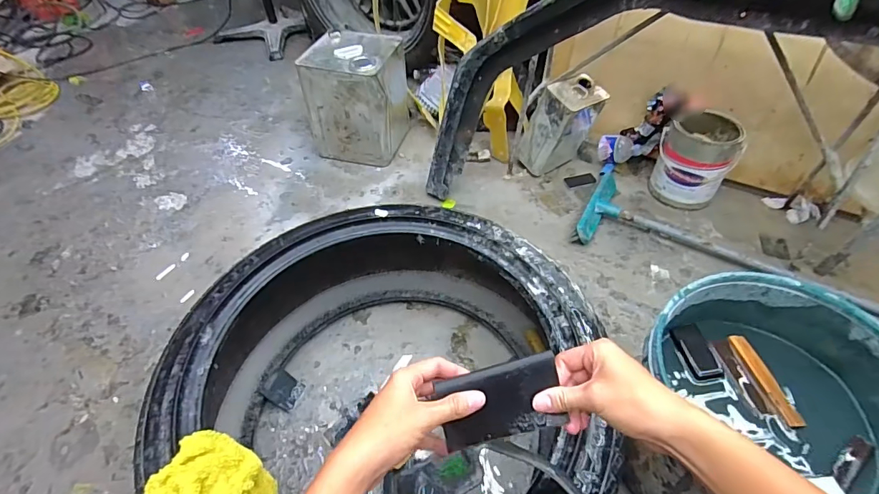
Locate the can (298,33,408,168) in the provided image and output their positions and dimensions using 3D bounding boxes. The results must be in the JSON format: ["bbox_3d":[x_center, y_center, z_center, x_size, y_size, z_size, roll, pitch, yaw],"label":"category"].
[{"bbox_3d":[-0.239,-0.443,1.316,0.244,0.292,0.244,10,50,11],"label":"can"}]

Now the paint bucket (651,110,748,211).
[{"bbox_3d":[0.665,-0.223,1.146,0.170,0.194,0.170,-1,49,1],"label":"paint bucket"}]

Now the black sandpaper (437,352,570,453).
[{"bbox_3d":[0.056,0.140,0.395,0.108,0.008,0.062,-14,82,-4],"label":"black sandpaper"}]

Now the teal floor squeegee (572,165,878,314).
[{"bbox_3d":[0.756,0.000,1.043,0.801,0.048,0.318,21,53,19],"label":"teal floor squeegee"}]

